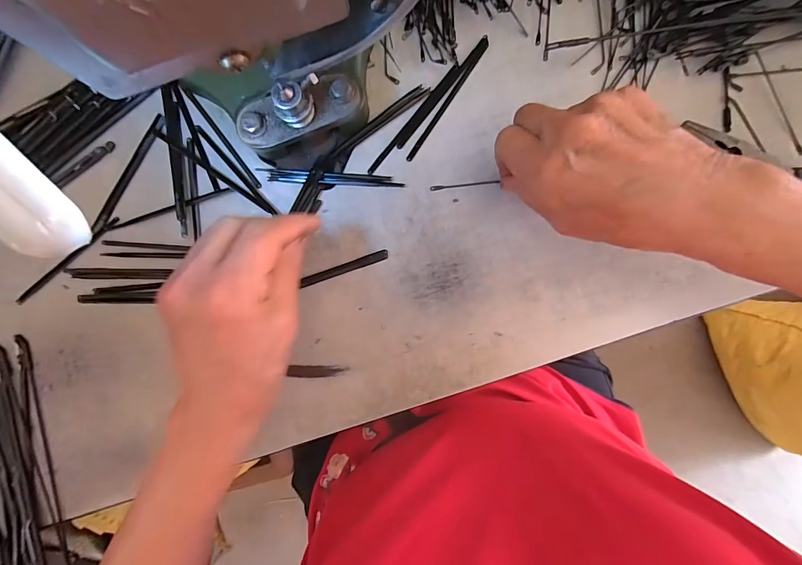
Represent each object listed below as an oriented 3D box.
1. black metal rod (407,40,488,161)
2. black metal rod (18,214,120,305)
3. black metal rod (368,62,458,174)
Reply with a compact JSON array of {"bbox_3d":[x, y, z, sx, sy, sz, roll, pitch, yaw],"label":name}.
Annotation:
[{"bbox_3d":[0.033,-0.130,0.276,0.005,0.004,0.099,34,92,0],"label":"black metal rod"},{"bbox_3d":[-0.246,-0.016,0.284,0.096,0.005,0.008,-38,91,2],"label":"black metal rod"},{"bbox_3d":[0.009,-0.118,0.277,0.005,0.004,0.098,40,92,-1],"label":"black metal rod"}]

